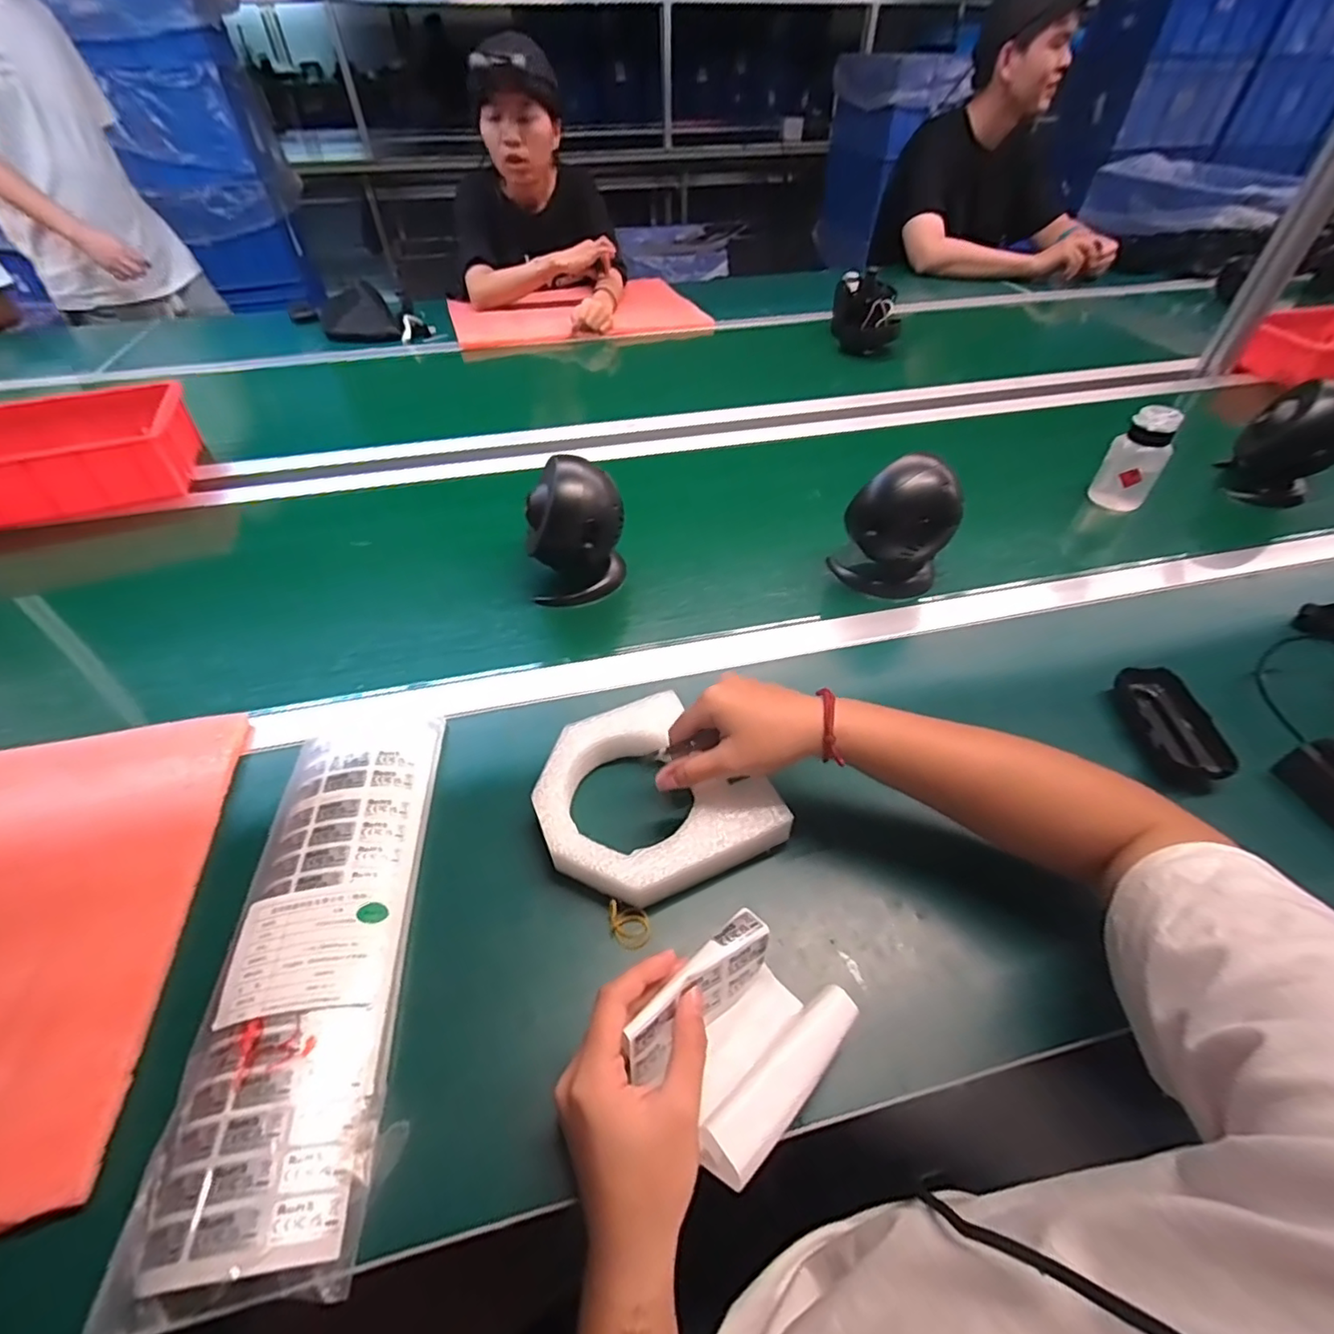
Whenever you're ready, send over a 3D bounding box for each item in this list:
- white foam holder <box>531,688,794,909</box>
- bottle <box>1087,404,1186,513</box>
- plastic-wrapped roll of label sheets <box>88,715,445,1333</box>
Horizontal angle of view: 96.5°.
[{"bbox_3d":[-0.014,0.094,0.448,0.160,0.027,0.149,-19,49,-17],"label":"white foam holder"},{"bbox_3d":[0.581,-0.258,0.735,0.062,0.126,0.049,28,53,24],"label":"bottle"},{"bbox_3d":[-0.229,0.179,0.397,0.115,0.038,0.340,-6,47,-5],"label":"plastic-wrapped roll of label sheets"}]

